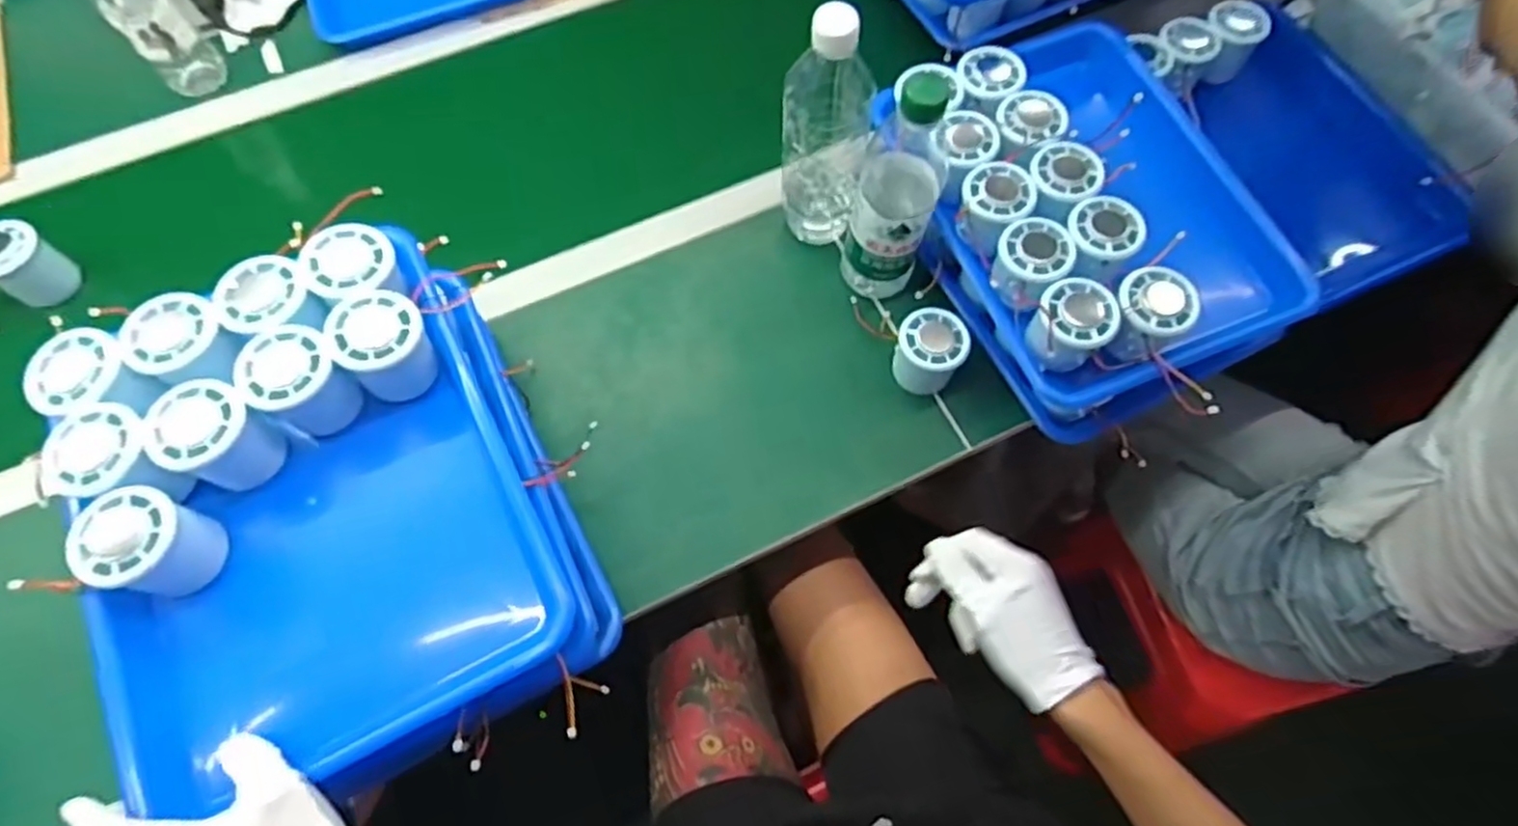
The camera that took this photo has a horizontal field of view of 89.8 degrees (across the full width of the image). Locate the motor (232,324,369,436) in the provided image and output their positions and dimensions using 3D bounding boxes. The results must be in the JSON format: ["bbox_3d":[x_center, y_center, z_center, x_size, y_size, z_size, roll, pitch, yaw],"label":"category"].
[{"bbox_3d":[-0.297,-0.018,0.501,0.055,0.062,0.057,38,73,17],"label":"motor"}]

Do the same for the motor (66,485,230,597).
[{"bbox_3d":[-0.365,0.079,0.459,0.055,0.058,0.058,20,69,11],"label":"motor"}]

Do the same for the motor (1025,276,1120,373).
[{"bbox_3d":[0.232,-0.065,0.572,0.055,0.050,0.053,-1,67,2],"label":"motor"}]

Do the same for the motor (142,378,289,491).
[{"bbox_3d":[-0.342,0.016,0.488,0.053,0.061,0.058,27,71,14],"label":"motor"}]

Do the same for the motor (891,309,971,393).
[{"bbox_3d":[0.141,-0.050,0.638,0.055,0.050,0.059,-1,67,2],"label":"motor"}]

